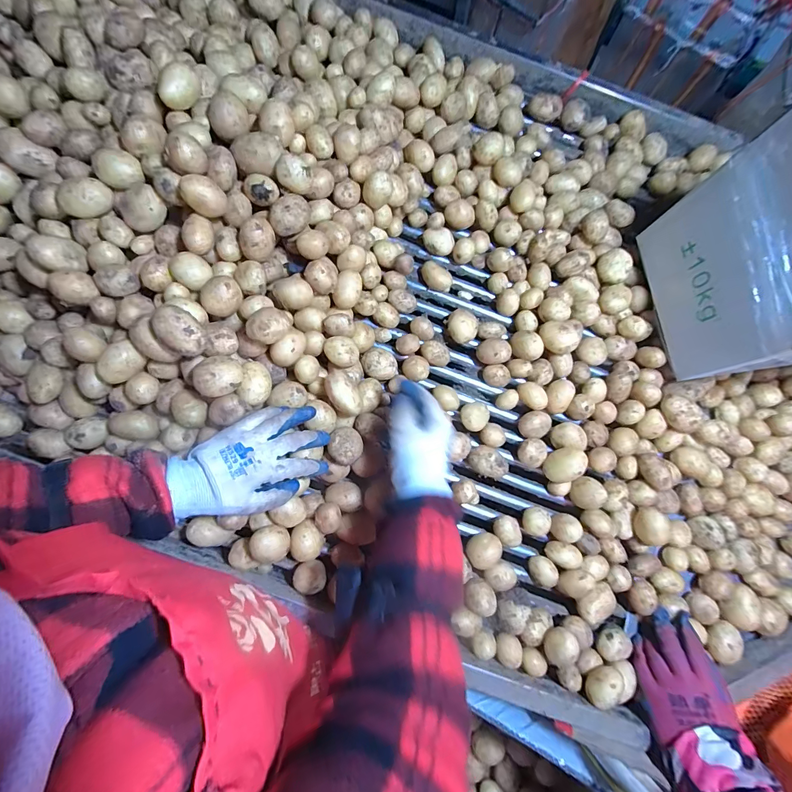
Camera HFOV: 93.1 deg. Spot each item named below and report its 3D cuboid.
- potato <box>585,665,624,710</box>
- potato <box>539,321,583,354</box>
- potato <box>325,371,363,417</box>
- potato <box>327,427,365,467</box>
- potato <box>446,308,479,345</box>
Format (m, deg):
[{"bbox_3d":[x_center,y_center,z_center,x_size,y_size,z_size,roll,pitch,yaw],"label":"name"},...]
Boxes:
[{"bbox_3d":[0.264,0.367,0.476,0.050,0.035,0.030,-31,81,-8],"label":"potato"},{"bbox_3d":[0.249,-0.088,0.567,0.062,0.039,0.047,5,78,0],"label":"potato"},{"bbox_3d":[-0.069,0.001,0.506,0.038,0.041,0.060,-27,80,-7],"label":"potato"},{"bbox_3d":[-0.067,0.068,0.507,0.043,0.041,0.049,7,78,0],"label":"potato"},{"bbox_3d":[0.103,-0.107,0.591,0.049,0.042,0.043,26,79,4],"label":"potato"}]

